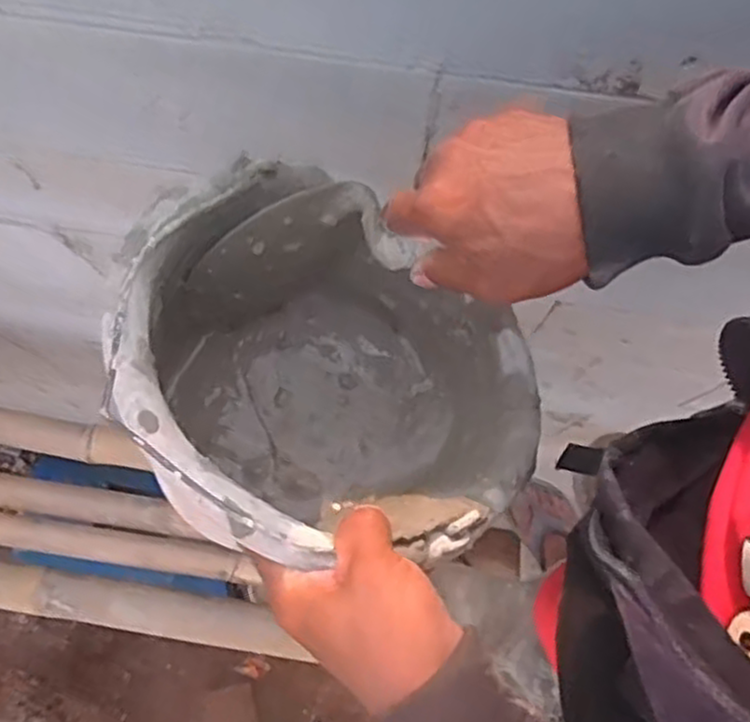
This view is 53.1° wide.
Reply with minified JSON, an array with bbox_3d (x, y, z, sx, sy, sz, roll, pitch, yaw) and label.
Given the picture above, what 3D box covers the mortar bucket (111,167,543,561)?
[{"bbox_3d":[-0.024,0.012,0.440,0.233,0.167,0.181,35,78,8],"label":"mortar bucket"}]

